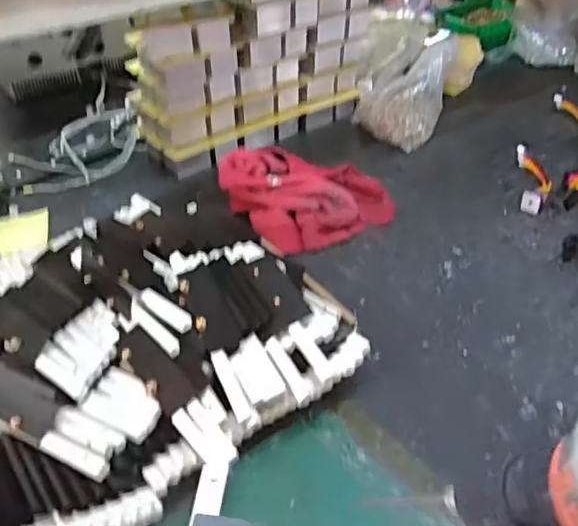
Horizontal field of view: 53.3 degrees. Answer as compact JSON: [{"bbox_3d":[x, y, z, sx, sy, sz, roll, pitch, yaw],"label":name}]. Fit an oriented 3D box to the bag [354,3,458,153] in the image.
[{"bbox_3d":[0.240,-0.390,1.186,0.190,0.118,0.347,4,63,7],"label":"bag"}]

